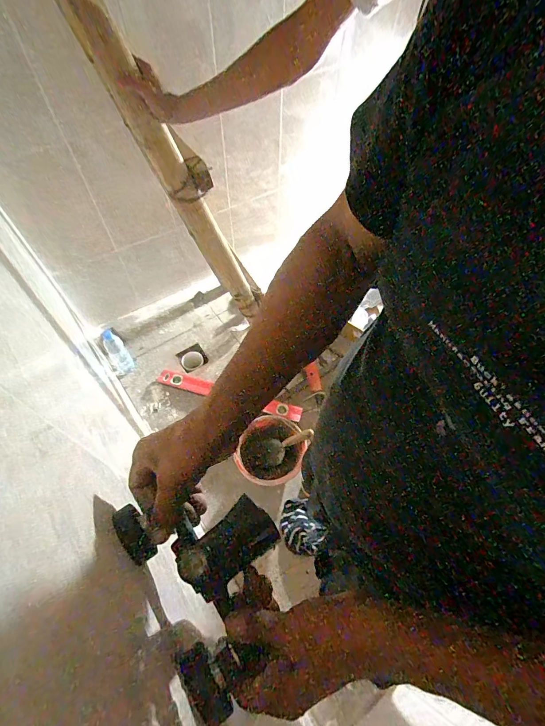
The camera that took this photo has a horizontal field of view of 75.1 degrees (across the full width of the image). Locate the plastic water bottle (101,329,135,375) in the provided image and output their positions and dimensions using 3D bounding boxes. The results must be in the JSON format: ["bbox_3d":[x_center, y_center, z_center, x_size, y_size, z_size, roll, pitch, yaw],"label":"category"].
[{"bbox_3d":[-0.605,-0.042,1.380,0.070,0.206,0.083,-34,65,-19],"label":"plastic water bottle"}]

